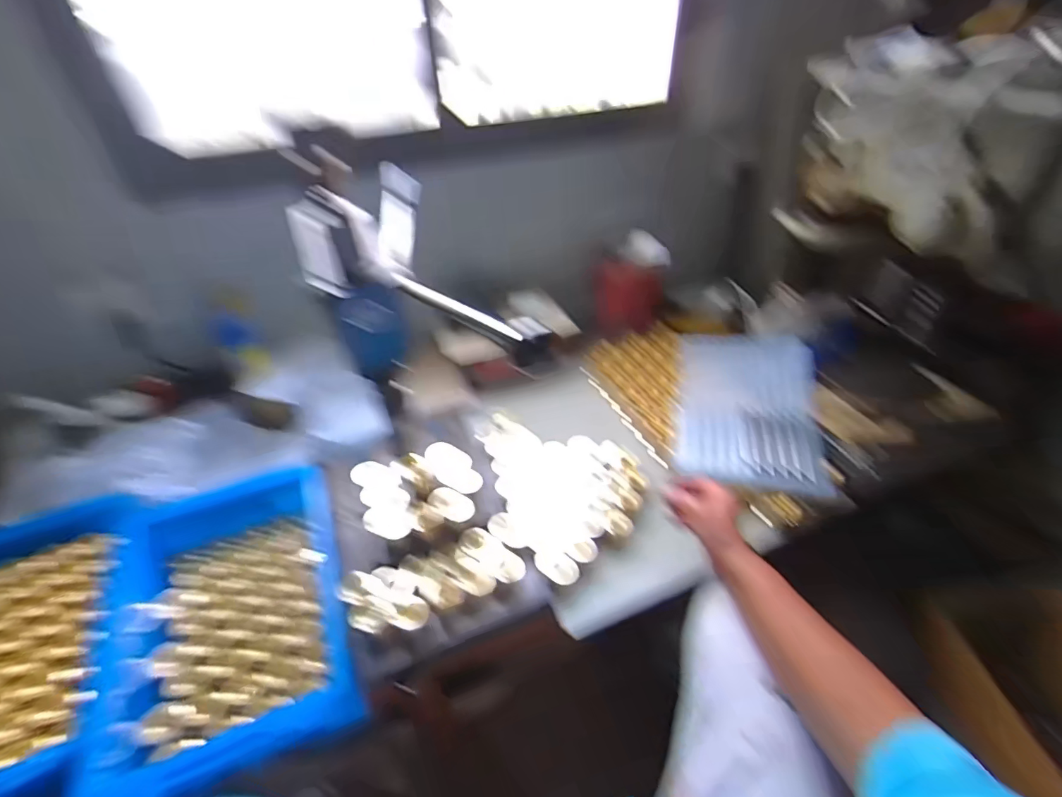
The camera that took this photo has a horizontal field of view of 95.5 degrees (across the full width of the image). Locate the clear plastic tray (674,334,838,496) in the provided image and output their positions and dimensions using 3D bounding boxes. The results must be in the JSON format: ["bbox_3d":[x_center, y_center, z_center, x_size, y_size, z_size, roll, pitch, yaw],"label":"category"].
[{"bbox_3d":[0.366,0.010,0.835,0.221,0.037,0.313,5,51,16],"label":"clear plastic tray"}]

